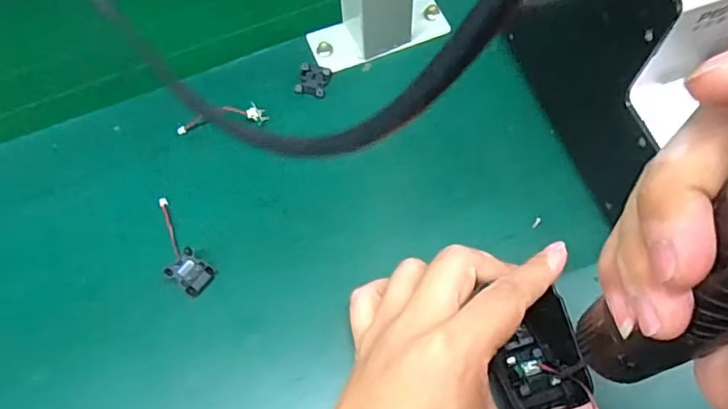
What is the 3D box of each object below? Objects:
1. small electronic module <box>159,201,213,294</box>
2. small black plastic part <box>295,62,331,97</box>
[{"bbox_3d":[-0.116,0.025,0.349,0.022,0.012,0.068,-35,69,-14],"label":"small electronic module"},{"bbox_3d":[-0.036,-0.088,0.402,0.021,0.007,0.022,14,67,8],"label":"small black plastic part"}]

